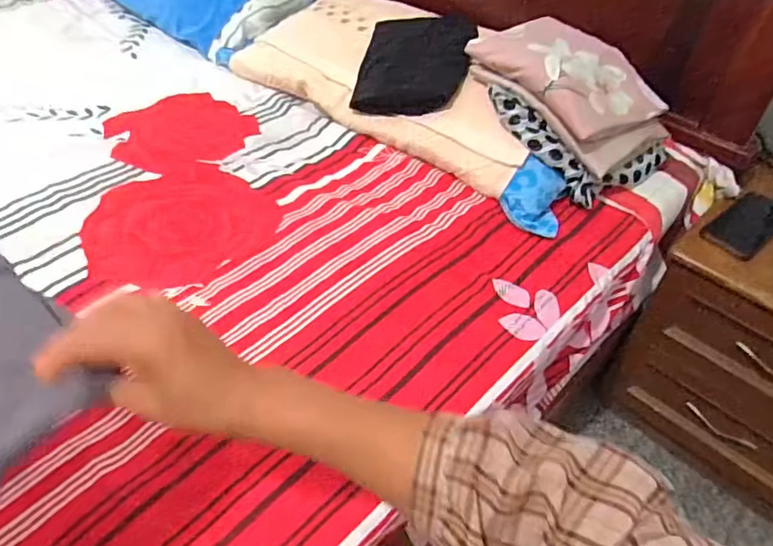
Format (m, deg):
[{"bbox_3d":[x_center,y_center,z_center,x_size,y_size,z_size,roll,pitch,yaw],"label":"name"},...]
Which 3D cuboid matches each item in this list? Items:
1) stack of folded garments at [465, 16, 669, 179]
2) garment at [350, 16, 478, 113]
[{"bbox_3d":[0.273,-0.286,0.829,0.167,0.101,0.282,-30,54,-27],"label":"stack of folded garments"},{"bbox_3d":[0.049,-0.360,0.929,0.186,0.035,0.206,5,72,18],"label":"garment"}]

